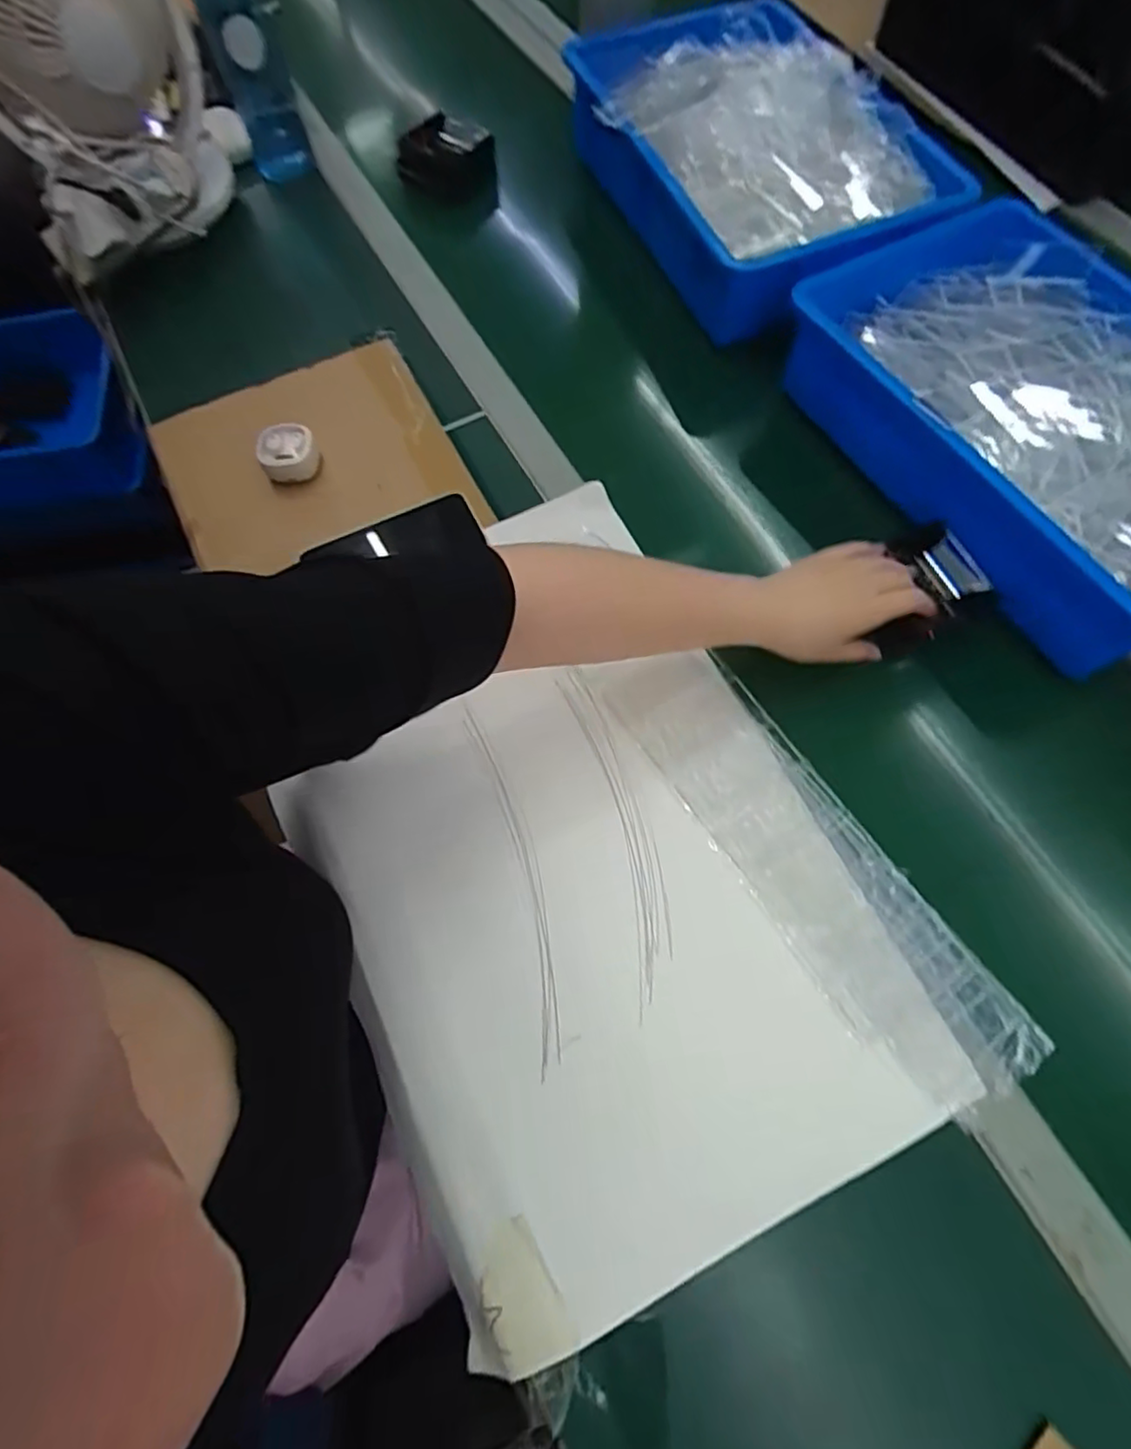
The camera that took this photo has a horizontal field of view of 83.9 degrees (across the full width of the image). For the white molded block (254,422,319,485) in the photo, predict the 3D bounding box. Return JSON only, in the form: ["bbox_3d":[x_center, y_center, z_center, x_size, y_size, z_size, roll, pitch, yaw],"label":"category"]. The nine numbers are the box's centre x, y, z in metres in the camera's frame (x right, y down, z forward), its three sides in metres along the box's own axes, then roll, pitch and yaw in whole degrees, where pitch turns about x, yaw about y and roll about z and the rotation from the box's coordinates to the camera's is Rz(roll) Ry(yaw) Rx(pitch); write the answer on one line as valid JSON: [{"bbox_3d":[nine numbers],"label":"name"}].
[{"bbox_3d":[-0.255,-0.250,0.578,0.052,0.024,0.049,-24,70,-8],"label":"white molded block"}]

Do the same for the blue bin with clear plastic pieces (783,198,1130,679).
[{"bbox_3d":[0.417,-0.268,0.546,0.305,0.088,0.421,-30,71,-10],"label":"blue bin with clear plastic pieces"}]

